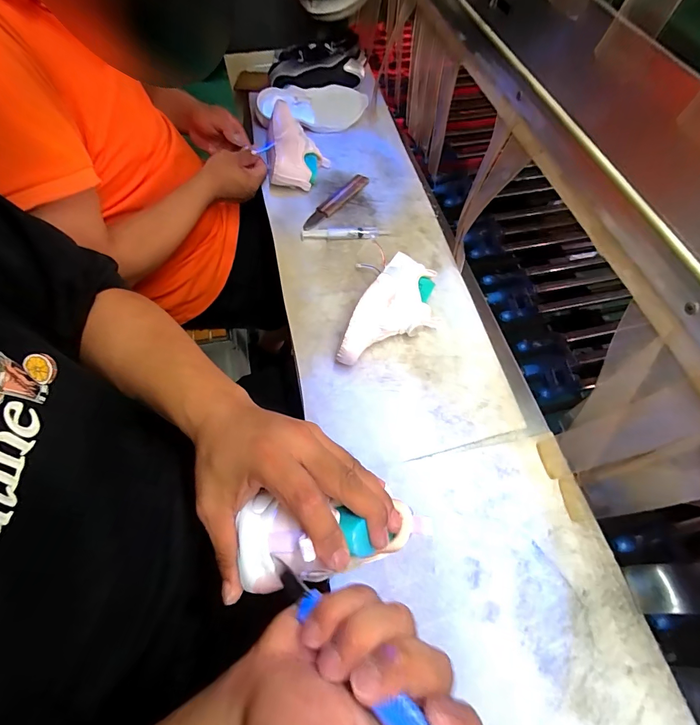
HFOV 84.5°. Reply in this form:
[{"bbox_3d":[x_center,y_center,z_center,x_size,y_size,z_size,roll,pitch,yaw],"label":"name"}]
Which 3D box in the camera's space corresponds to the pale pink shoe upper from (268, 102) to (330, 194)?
[{"bbox_3d":[-0.090,-0.387,0.700,0.098,0.077,0.164,0,60,-1],"label":"pale pink shoe upper"}]

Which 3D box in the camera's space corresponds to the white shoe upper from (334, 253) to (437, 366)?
[{"bbox_3d":[0.064,-0.063,0.514,0.089,0.074,0.188,28,63,14],"label":"white shoe upper"}]

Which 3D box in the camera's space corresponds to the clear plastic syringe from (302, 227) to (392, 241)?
[{"bbox_3d":[-0.008,-0.210,0.633,0.143,0.013,0.021,-1,60,-2],"label":"clear plastic syringe"}]

